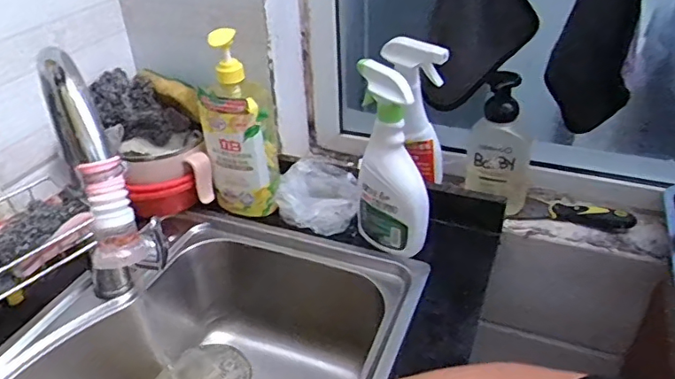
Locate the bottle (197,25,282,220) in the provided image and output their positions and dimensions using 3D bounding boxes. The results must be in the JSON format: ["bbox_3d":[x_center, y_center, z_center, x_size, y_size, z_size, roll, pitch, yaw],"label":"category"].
[{"bbox_3d":[-0.137,-0.093,0.764,0.095,0.259,0.089,-6,35,-7],"label":"bottle"}]

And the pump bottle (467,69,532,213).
[{"bbox_3d":[0.234,-0.068,0.774,0.092,0.194,0.070,11,36,18],"label":"pump bottle"}]

